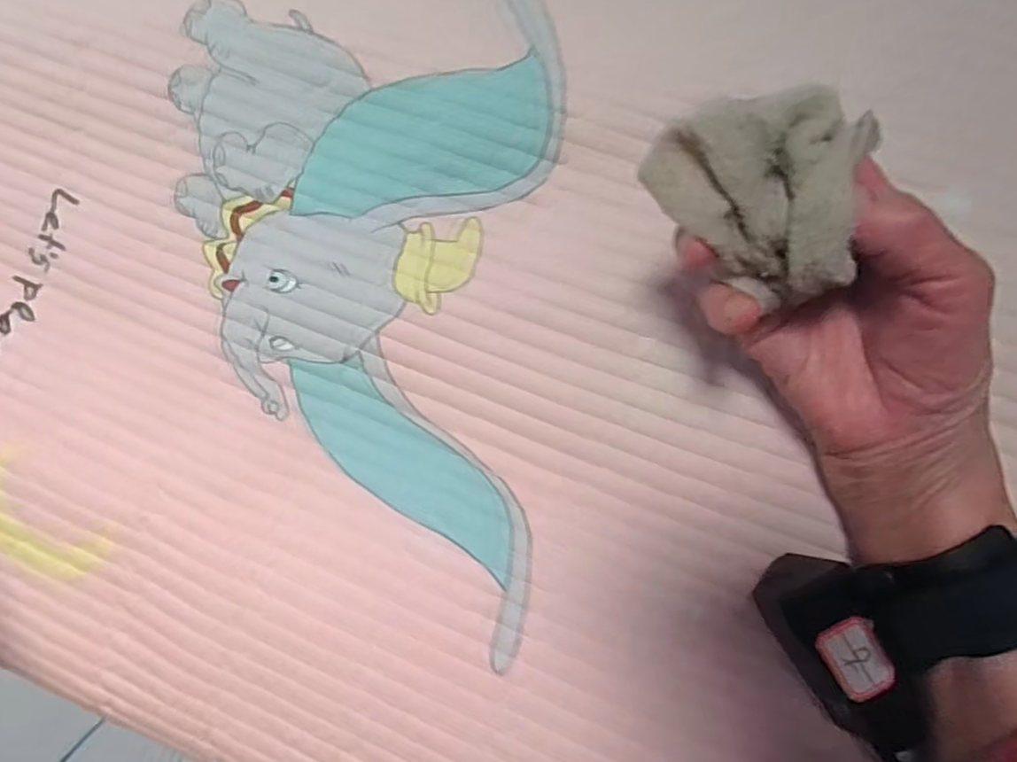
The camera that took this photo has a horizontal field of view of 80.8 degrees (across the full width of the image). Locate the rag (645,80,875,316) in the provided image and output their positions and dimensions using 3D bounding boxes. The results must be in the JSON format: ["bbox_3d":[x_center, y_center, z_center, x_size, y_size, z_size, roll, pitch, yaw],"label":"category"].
[{"bbox_3d":[0.075,-0.059,0.189,0.062,0.045,0.055,4,87,8],"label":"rag"}]

